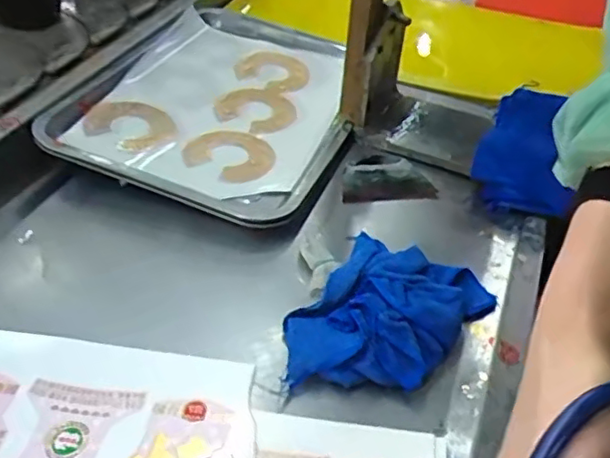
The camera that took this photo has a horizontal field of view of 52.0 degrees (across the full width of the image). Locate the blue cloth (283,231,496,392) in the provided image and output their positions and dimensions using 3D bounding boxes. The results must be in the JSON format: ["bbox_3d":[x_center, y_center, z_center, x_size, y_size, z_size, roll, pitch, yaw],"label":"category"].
[{"bbox_3d":[0.061,0.059,0.452,0.112,0.031,0.160,24,46,19],"label":"blue cloth"}]

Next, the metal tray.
[{"bbox_3d":[-0.071,-0.146,0.662,0.256,0.030,0.372,17,44,13],"label":"metal tray"}]

